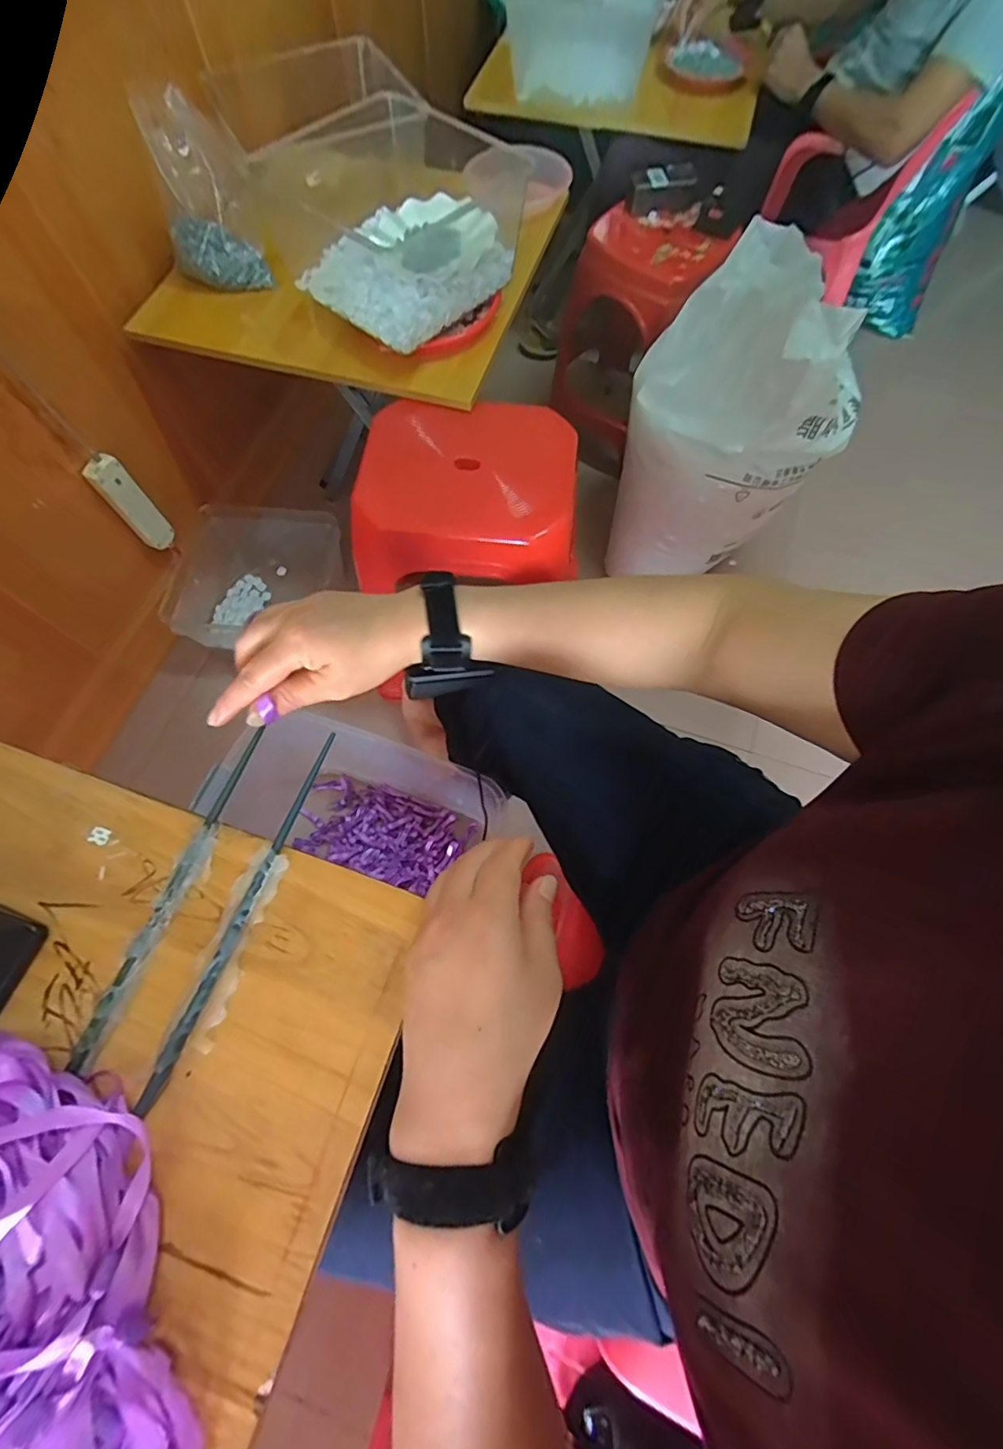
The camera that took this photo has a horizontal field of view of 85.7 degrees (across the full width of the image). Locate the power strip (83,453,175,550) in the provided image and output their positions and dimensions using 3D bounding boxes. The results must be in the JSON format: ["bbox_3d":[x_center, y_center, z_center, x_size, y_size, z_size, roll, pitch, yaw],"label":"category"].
[{"bbox_3d":[-0.692,-0.412,1.012,0.037,0.196,0.064,31,72,11],"label":"power strip"}]

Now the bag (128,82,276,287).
[{"bbox_3d":[-0.462,-0.812,0.837,0.150,0.189,0.106,-23,70,-9],"label":"bag"}]

